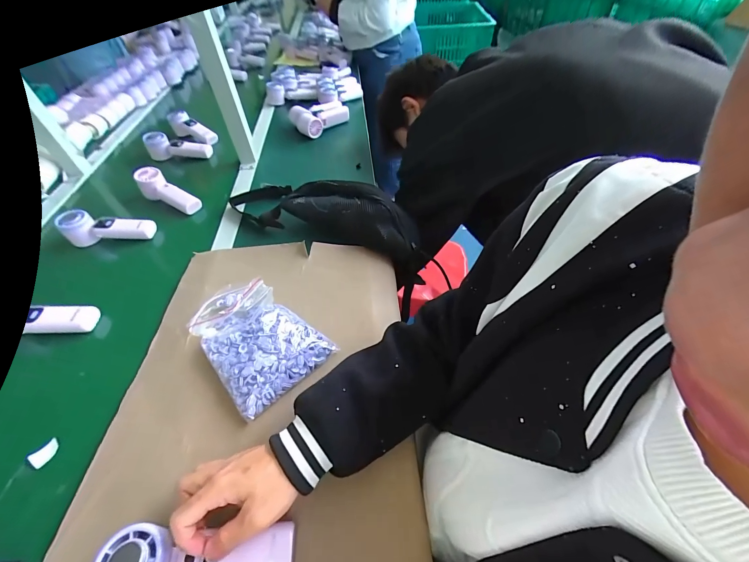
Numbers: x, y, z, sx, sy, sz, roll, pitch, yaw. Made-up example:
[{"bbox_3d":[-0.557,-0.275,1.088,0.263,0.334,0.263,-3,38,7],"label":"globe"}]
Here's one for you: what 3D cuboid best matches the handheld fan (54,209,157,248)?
[{"bbox_3d":[-0.530,-0.107,0.639,0.156,0.054,0.058,-1,49,1],"label":"handheld fan"}]

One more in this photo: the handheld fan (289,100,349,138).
[{"bbox_3d":[-0.158,-0.493,0.949,0.185,0.057,0.116,-33,56,-24],"label":"handheld fan"}]

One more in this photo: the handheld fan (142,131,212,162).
[{"bbox_3d":[-0.523,-0.359,0.850,0.169,0.055,0.045,0,49,2],"label":"handheld fan"}]

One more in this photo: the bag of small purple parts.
[{"bbox_3d":[-0.176,0.077,0.468,0.141,0.049,0.202,-37,58,-27],"label":"bag of small purple parts"}]

